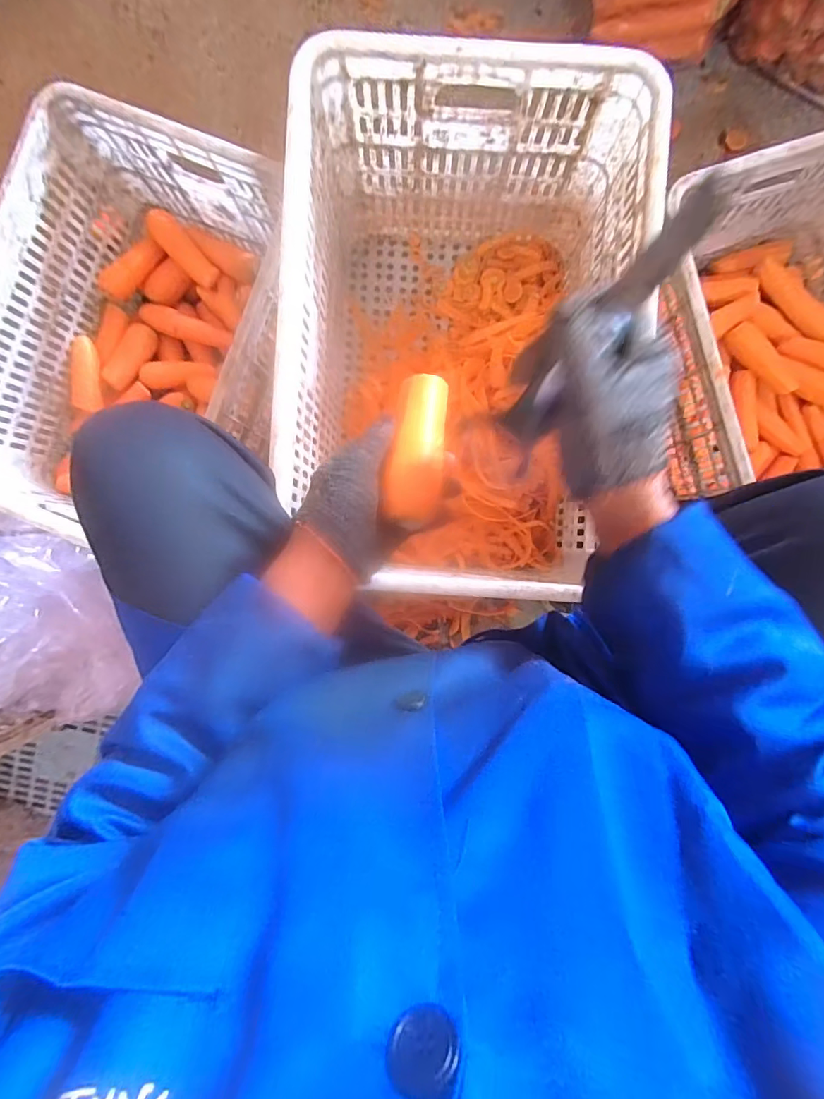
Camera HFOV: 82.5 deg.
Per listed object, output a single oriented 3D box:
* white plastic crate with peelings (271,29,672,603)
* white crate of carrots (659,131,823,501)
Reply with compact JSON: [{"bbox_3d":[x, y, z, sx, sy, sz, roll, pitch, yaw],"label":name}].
[{"bbox_3d":[0.048,-0.274,0.683,0.400,0.324,0.580,6,92,1],"label":"white plastic crate with peelings"},{"bbox_3d":[0.551,-0.253,0.688,0.365,0.245,0.513,-16,92,2],"label":"white crate of carrots"}]

